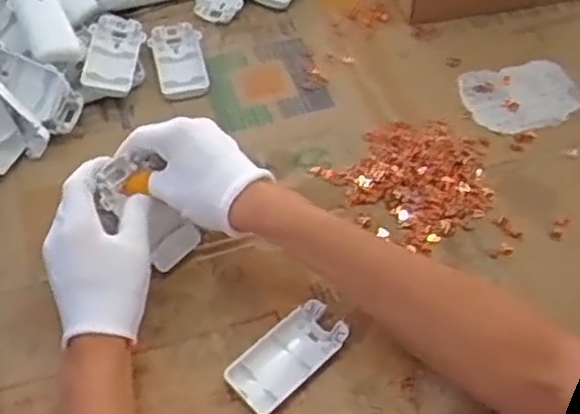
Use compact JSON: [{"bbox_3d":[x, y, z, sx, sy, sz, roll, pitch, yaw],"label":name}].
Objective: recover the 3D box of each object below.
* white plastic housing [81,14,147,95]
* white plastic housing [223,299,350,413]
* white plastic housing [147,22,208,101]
[{"bbox_3d":[-0.169,-0.147,0.716,0.049,0.009,0.088,11,61,-9],"label":"white plastic housing"},{"bbox_3d":[-0.001,0.112,0.565,0.047,0.013,0.093,40,61,23],"label":"white plastic housing"},{"bbox_3d":[-0.109,-0.142,0.736,0.047,0.019,0.092,-10,55,-10],"label":"white plastic housing"}]

